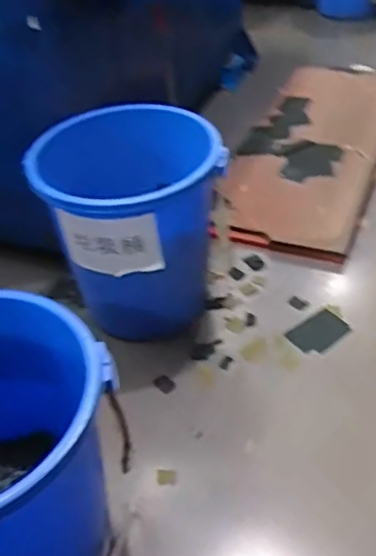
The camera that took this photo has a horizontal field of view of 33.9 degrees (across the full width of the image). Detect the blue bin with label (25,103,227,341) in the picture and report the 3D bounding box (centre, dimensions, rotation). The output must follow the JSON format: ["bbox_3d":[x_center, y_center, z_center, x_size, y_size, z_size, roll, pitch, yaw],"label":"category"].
[{"bbox_3d":[-0.156,-0.154,1.962,0.557,0.693,0.477,-11,41,-5],"label":"blue bin with label"}]

